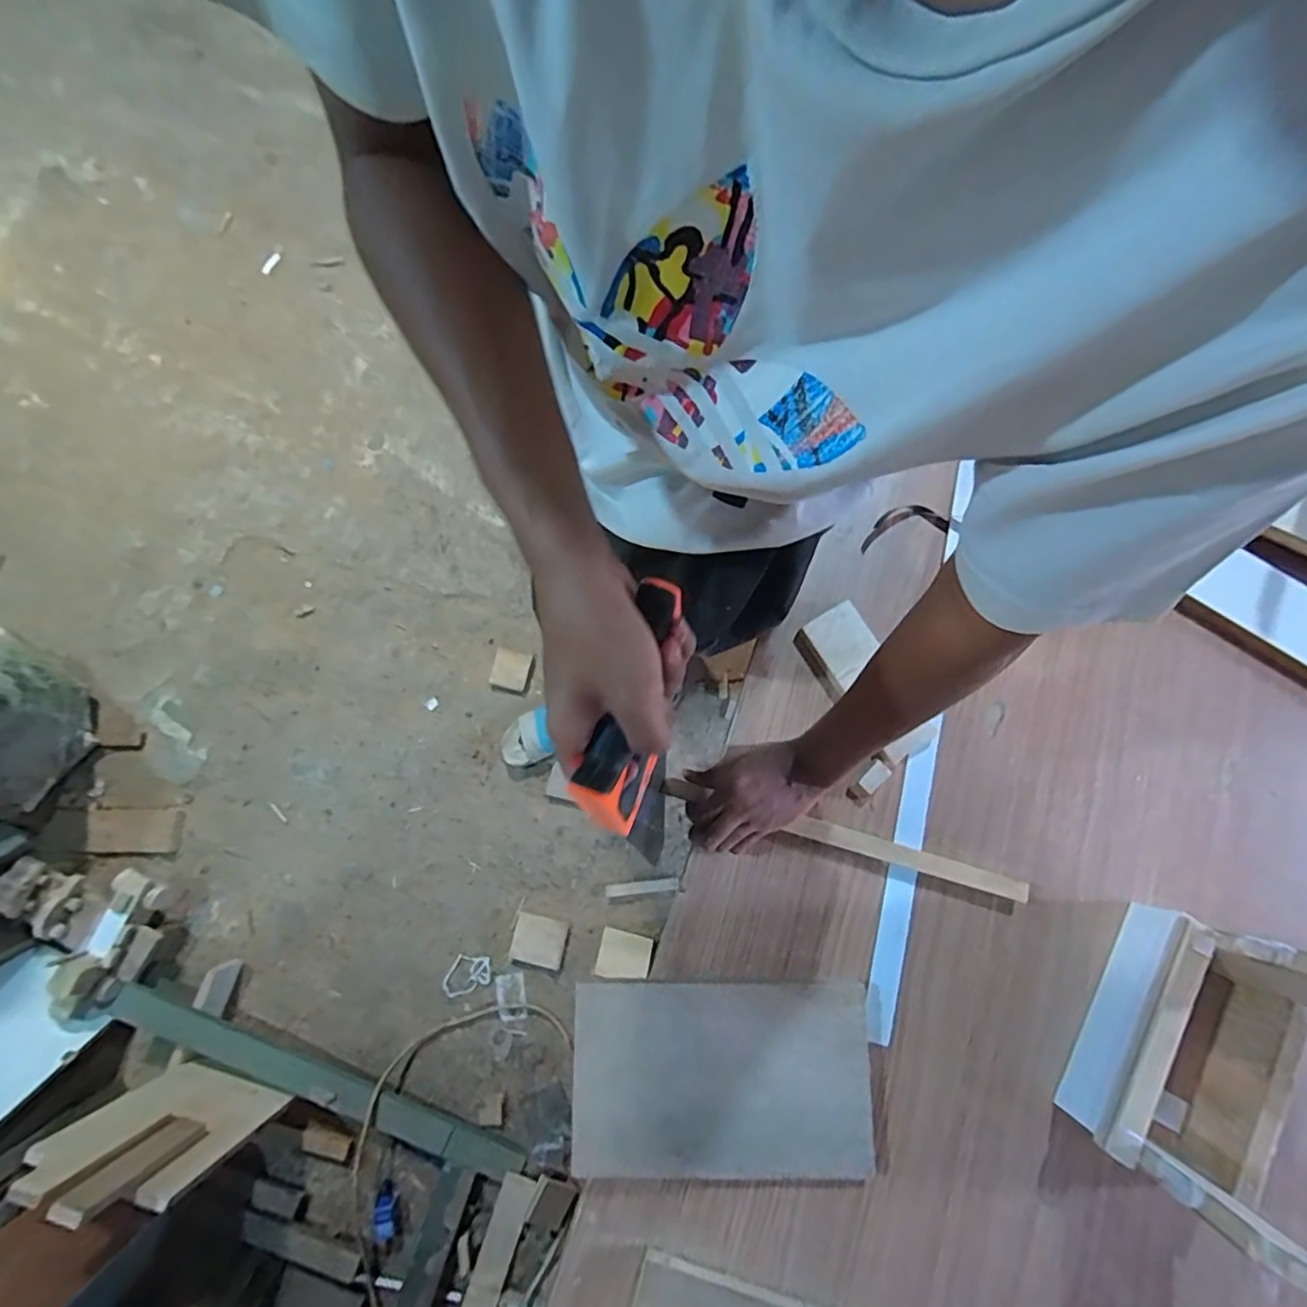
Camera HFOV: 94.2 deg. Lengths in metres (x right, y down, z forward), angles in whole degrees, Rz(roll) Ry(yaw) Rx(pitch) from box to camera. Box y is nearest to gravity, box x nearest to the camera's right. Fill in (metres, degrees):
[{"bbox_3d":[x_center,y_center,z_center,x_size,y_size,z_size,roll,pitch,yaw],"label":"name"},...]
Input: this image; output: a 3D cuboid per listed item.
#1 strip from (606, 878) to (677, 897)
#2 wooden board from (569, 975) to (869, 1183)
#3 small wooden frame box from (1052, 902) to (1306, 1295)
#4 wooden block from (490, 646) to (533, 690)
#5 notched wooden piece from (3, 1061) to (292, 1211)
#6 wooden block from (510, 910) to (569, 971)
[{"bbox_3d":[-0.025,0.502,1.301,0.155,0.017,0.023,-7,78,-1],"label":"strip"},{"bbox_3d":[0.061,0.374,0.543,0.261,0.008,0.143,-1,68,-1],"label":"wooden board"},{"bbox_3d":[0.465,0.338,0.483,0.134,0.166,0.202,31,80,7],"label":"small wooden frame box"},{"bbox_3d":[-0.333,0.037,1.418,0.079,0.030,0.087,13,79,3],"label":"wooden block"},{"bbox_3d":[-0.793,0.760,0.969,0.227,0.359,0.033,15,79,4],"label":"notched wooden piece"},{"bbox_3d":[-0.240,0.600,1.270,0.110,0.013,0.092,13,79,3],"label":"wooden block"}]

